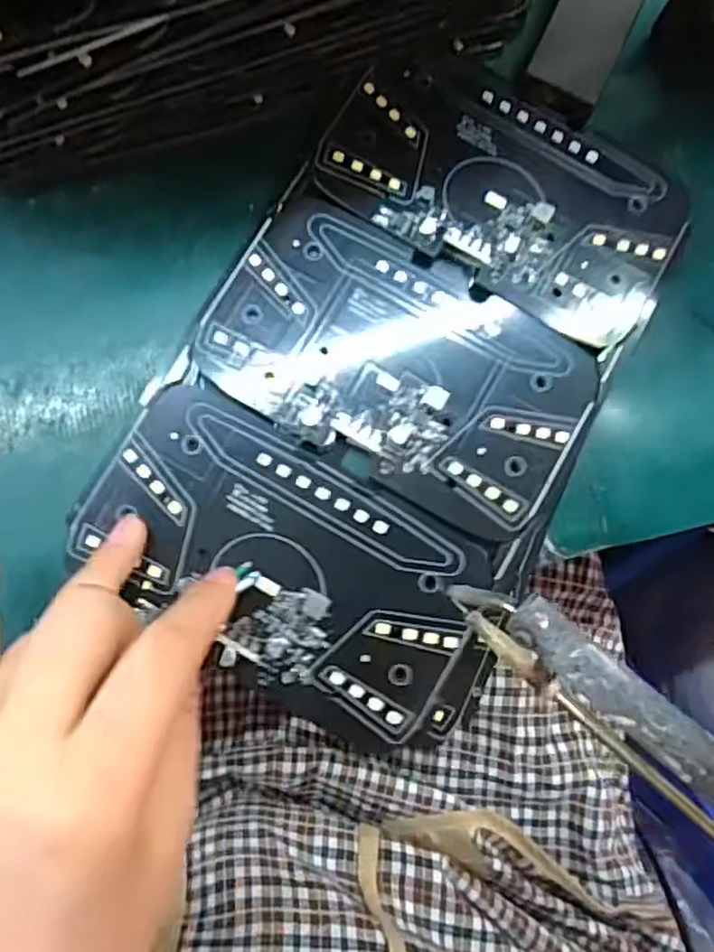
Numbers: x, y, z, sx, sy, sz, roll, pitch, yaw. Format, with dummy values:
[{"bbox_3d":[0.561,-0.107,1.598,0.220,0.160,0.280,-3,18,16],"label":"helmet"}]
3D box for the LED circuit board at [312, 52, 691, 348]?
[{"bbox_3d":[0.055,-0.106,0.251,0.128,0.005,0.081,27,82,0],"label":"LED circuit board"}]

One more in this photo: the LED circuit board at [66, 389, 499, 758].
[{"bbox_3d":[-0.021,0.031,0.230,0.141,0.009,0.073,28,82,0],"label":"LED circuit board"}]

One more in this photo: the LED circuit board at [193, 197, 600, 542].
[{"bbox_3d":[0.016,-0.039,0.237,0.129,0.004,0.077,28,82,0],"label":"LED circuit board"}]

